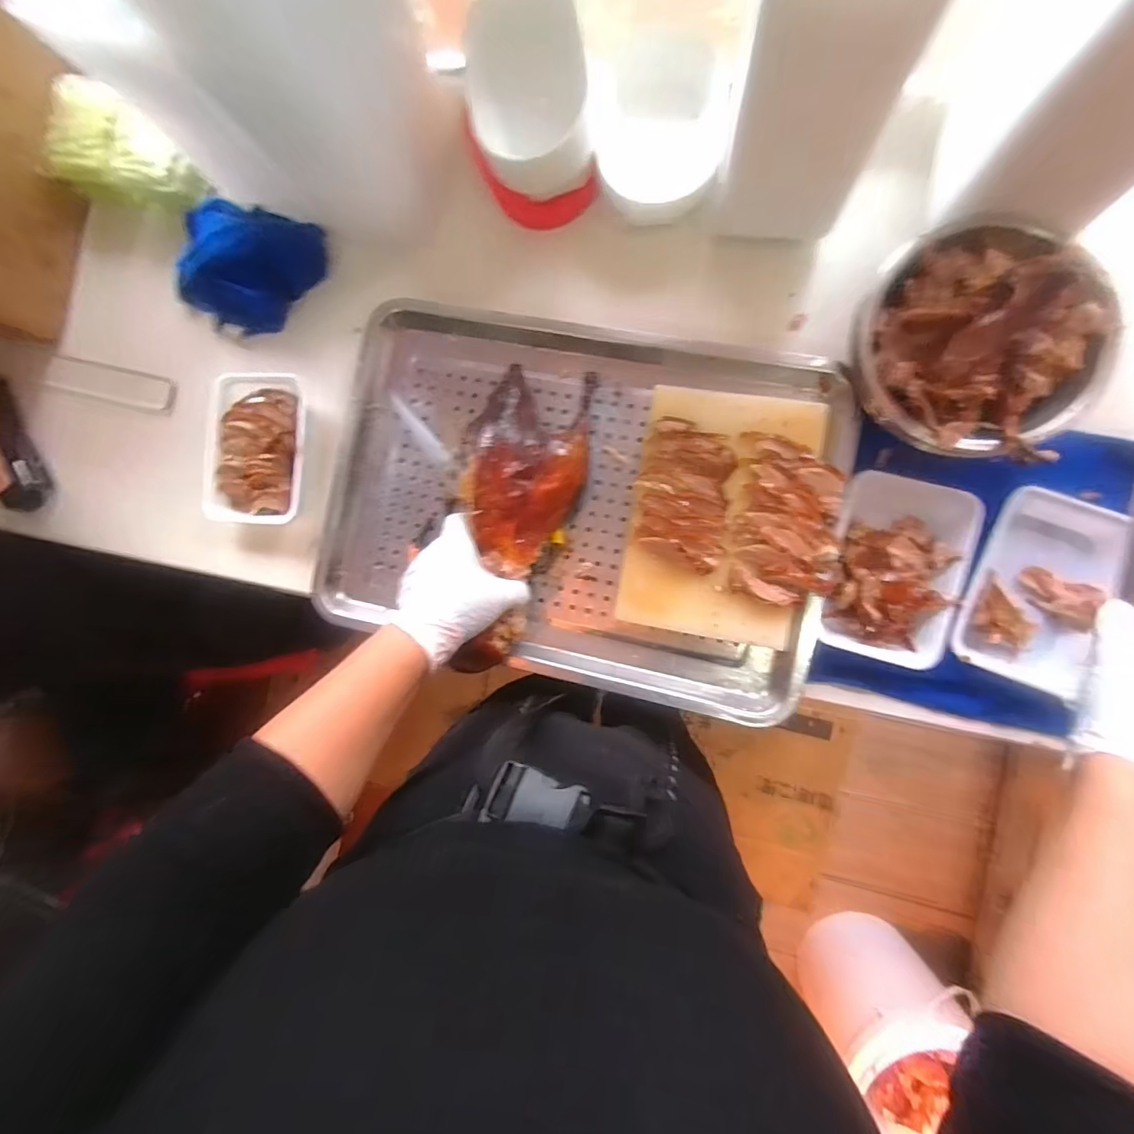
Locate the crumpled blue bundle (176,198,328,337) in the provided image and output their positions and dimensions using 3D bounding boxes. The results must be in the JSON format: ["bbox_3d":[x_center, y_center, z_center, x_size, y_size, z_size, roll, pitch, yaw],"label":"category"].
[{"bbox_3d":[-0.357,-0.332,0.557,0.143,0.058,0.124,16,91,8],"label":"crumpled blue bundle"}]

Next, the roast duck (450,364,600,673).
[{"bbox_3d":[-0.044,-0.045,0.465,0.101,0.061,0.276,10,89,8],"label":"roast duck"}]

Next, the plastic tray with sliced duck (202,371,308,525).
[{"bbox_3d":[-0.351,-0.133,0.570,0.119,0.037,0.167,3,90,8],"label":"plastic tray with sliced duck"}]

